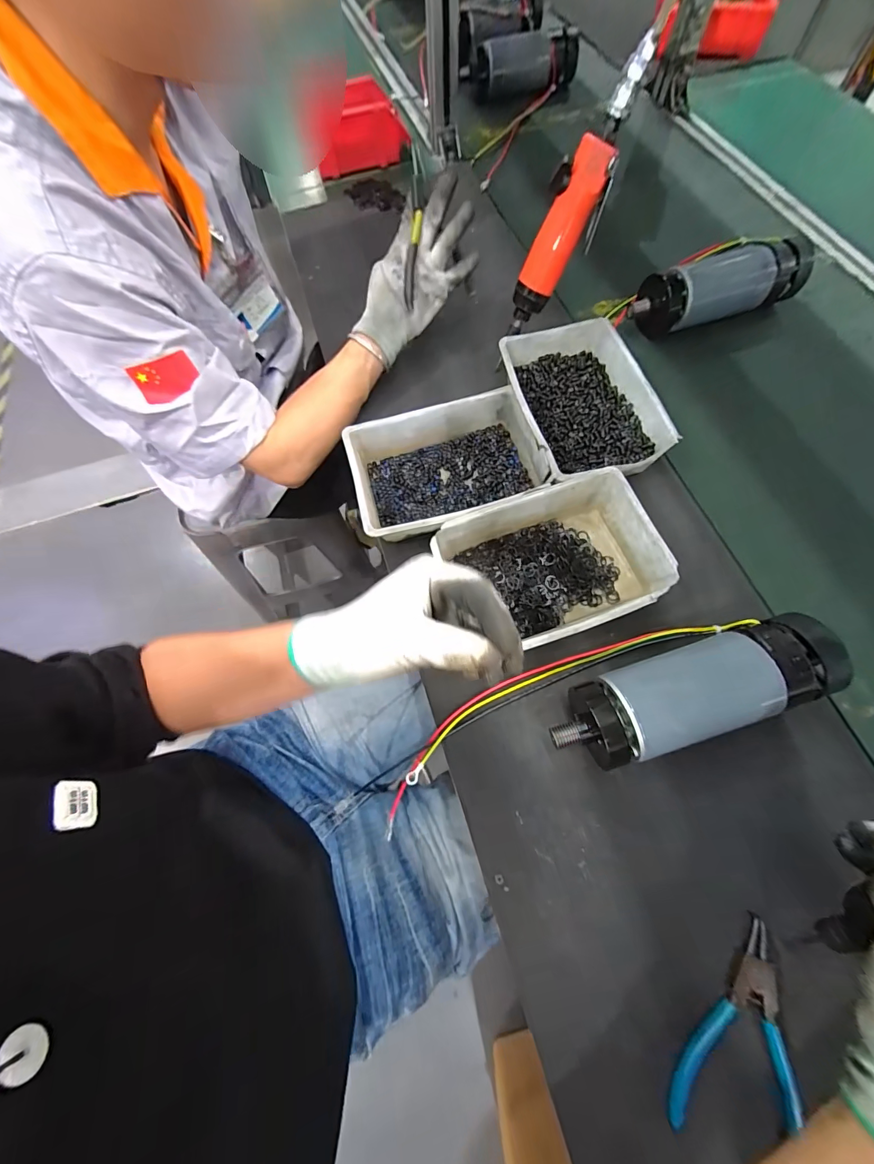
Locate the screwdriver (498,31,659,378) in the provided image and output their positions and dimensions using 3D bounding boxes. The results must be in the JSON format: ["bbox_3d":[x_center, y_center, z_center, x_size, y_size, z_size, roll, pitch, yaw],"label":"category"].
[{"bbox_3d":[0.128,-0.362,0.425,0.047,0.258,0.033,-21,65,-36],"label":"screwdriver"}]

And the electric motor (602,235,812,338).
[{"bbox_3d":[0.362,-0.394,0.536,0.232,0.063,0.080,-18,71,-3],"label":"electric motor"}]

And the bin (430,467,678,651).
[{"bbox_3d":[0.111,-0.016,0.402,0.204,0.055,0.144,-20,71,-4],"label":"bin"}]

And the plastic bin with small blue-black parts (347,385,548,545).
[{"bbox_3d":[0.009,-0.126,0.452,0.202,0.054,0.150,-17,71,-3],"label":"plastic bin with small blue-black parts"}]

